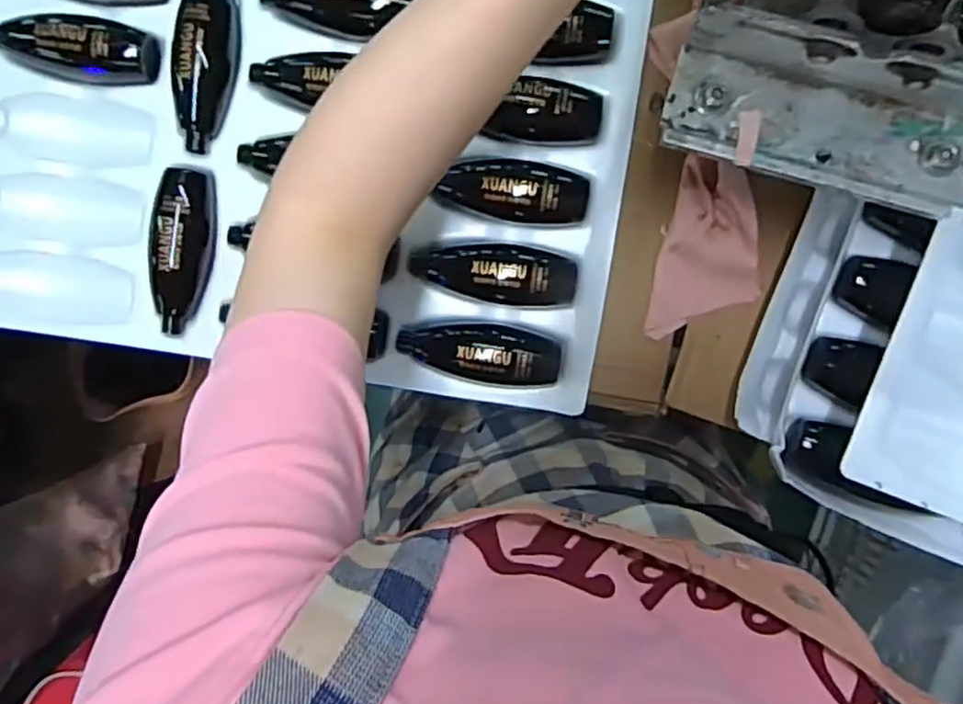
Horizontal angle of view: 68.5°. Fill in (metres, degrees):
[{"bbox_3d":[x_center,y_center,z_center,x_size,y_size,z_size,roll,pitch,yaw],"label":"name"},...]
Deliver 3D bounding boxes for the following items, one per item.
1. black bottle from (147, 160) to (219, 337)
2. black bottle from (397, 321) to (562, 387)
[{"bbox_3d":[-0.191,-0.065,0.446,0.037,0.020,0.104,12,91,3],"label":"black bottle"},{"bbox_3d":[-0.002,0.000,0.447,0.101,0.031,0.037,9,91,15],"label":"black bottle"}]

